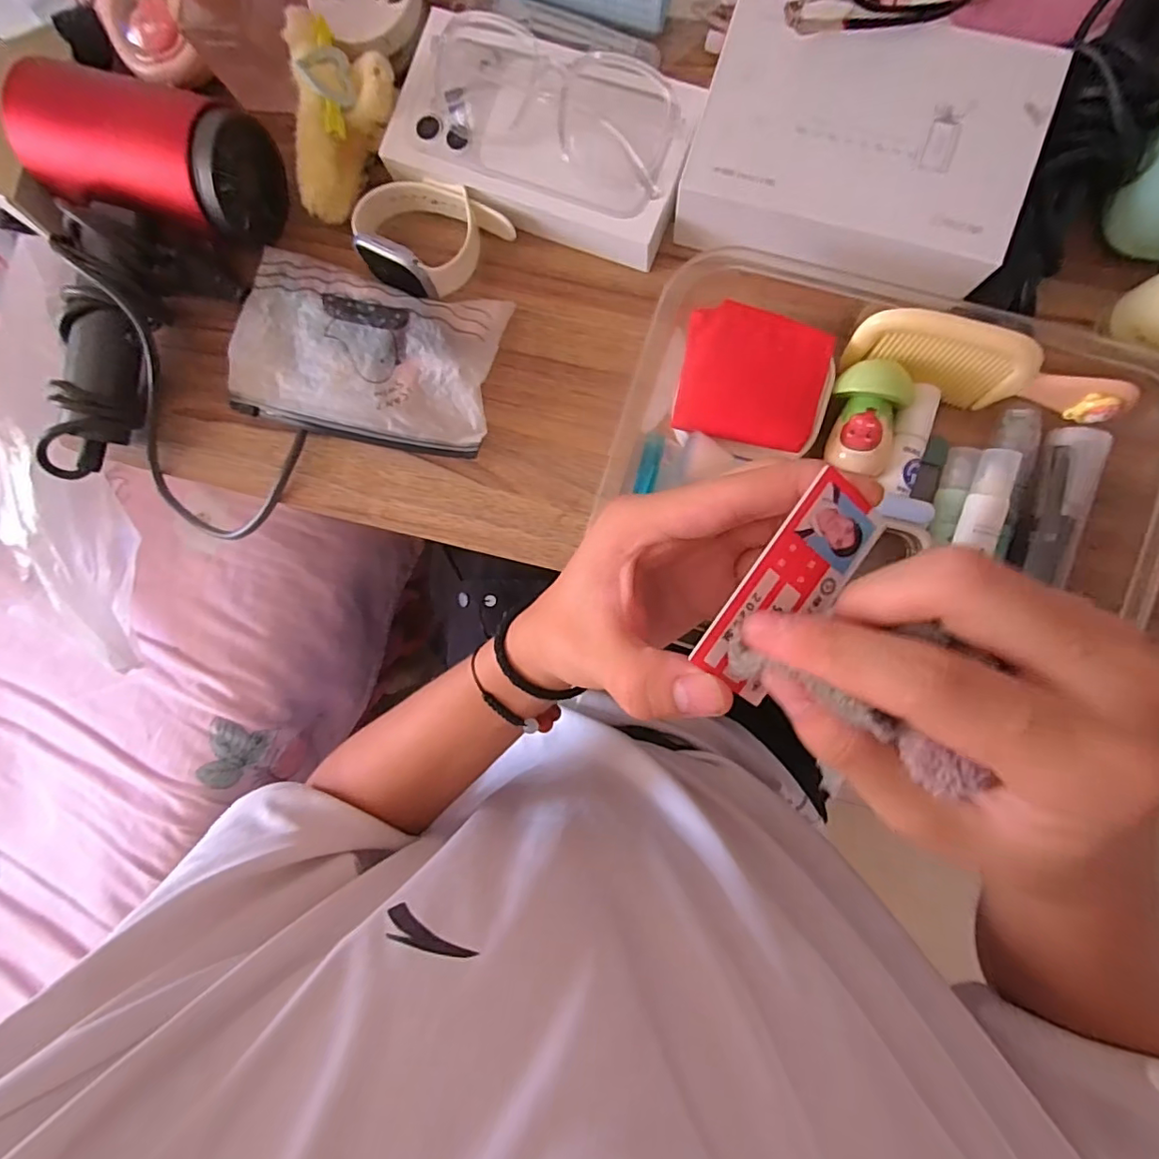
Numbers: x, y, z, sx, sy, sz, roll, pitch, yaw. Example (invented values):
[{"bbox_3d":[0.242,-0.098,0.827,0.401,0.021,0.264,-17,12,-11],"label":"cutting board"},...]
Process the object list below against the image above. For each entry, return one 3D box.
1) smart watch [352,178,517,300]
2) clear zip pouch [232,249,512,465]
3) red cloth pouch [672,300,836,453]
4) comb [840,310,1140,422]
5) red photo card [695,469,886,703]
[{"bbox_3d":[-0.091,-0.206,0.326,0.075,0.037,0.072,0,90,6],"label":"smart watch"},{"bbox_3d":[-0.133,-0.136,0.338,0.164,0.030,0.096,14,92,6],"label":"clear zip pouch"},{"bbox_3d":[0.091,-0.107,0.295,0.073,0.013,0.069,14,92,6],"label":"red cloth pouch"},{"bbox_3d":[0.207,-0.108,0.284,0.133,0.042,0.015,20,56,9],"label":"comb"},{"bbox_3d":[0.064,0.003,0.166,0.029,0.004,0.068,35,91,-21],"label":"red photo card"}]

